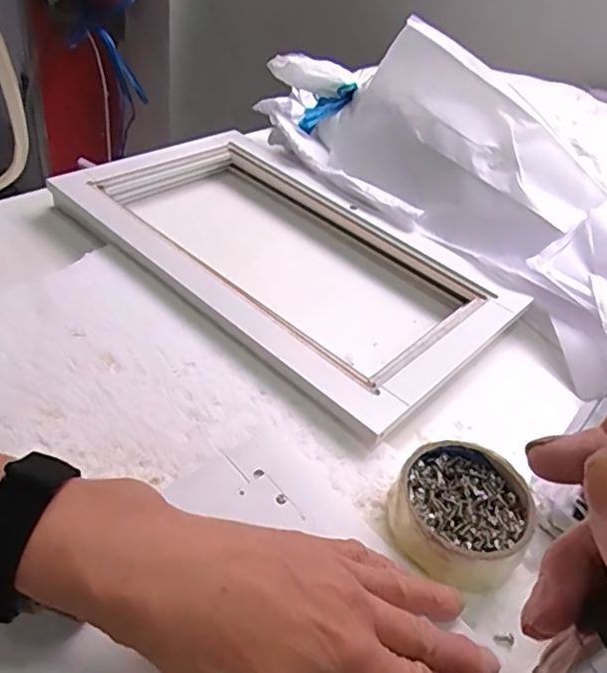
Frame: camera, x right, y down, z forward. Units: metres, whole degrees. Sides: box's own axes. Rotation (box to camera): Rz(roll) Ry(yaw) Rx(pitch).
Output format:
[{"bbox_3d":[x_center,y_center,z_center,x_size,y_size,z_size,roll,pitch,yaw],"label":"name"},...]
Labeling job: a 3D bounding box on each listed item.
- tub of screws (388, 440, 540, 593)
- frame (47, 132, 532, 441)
[{"bbox_3d":[0.098,0.112,0.372,0.084,0.035,0.091,35,46,26],"label":"tub of screws"},{"bbox_3d":[-0.011,-0.086,0.592,0.281,0.034,0.416,-28,53,-37],"label":"frame"}]

